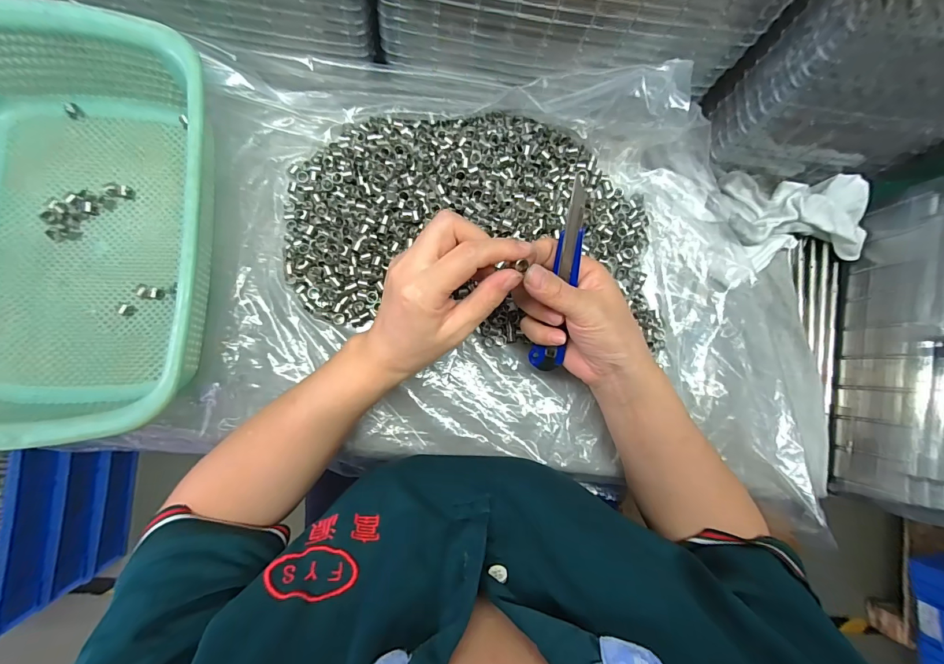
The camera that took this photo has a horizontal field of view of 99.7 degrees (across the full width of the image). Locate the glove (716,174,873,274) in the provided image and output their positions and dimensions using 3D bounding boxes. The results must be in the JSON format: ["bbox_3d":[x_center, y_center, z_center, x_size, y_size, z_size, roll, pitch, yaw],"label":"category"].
[{"bbox_3d":[0.306,-0.106,0.378,0.133,0.042,0.086,3,85,-6],"label":"glove"}]

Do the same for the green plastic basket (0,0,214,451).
[{"bbox_3d":[-0.309,-0.076,0.297,0.223,0.076,0.294,1,85,-6],"label":"green plastic basket"}]

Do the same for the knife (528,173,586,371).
[{"bbox_3d":[0.063,-0.031,0.282,0.021,0.014,0.144,2,123,-6],"label":"knife"}]

